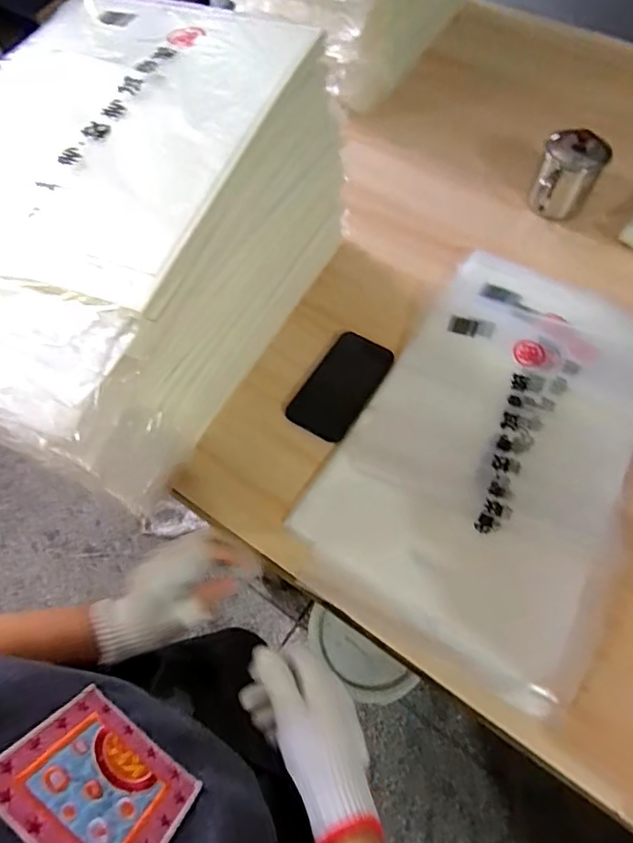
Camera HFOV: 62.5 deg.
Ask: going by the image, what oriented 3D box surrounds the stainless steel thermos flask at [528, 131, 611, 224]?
[{"bbox_3d":[0.361,-0.356,0.751,0.082,0.091,0.078,0,62,1],"label":"stainless steel thermos flask"}]

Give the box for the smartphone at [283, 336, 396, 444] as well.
[{"bbox_3d":[0.033,-0.045,0.652,0.079,0.007,0.146,29,66,16],"label":"smartphone"}]

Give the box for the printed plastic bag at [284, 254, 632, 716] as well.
[{"bbox_3d":[0.214,0.013,0.601,0.301,0.015,0.493,28,68,14],"label":"printed plastic bag"}]

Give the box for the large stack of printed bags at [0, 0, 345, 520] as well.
[{"bbox_3d":[-0.192,-0.173,0.534,0.278,0.245,0.450,22,64,12],"label":"large stack of printed bags"}]

